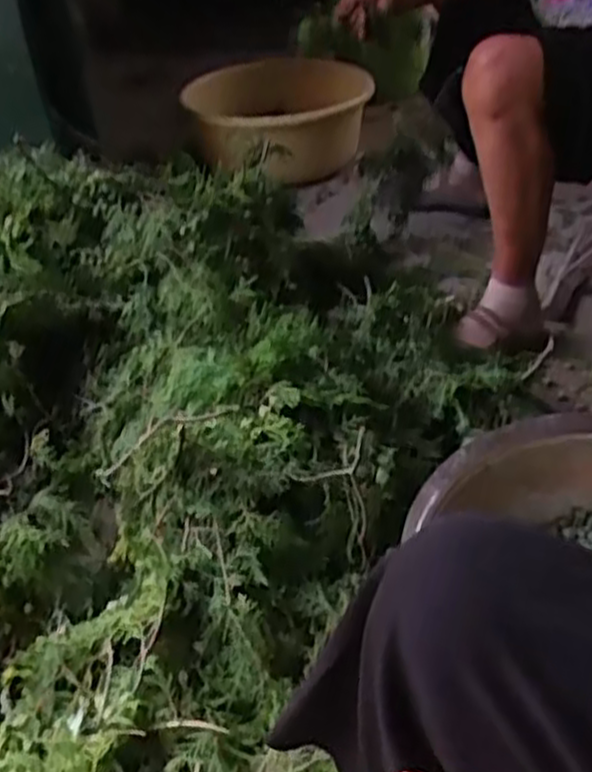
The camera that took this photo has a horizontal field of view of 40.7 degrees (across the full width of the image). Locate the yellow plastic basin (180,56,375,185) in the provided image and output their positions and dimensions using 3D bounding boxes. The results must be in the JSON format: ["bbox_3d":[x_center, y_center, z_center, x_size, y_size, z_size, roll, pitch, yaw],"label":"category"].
[{"bbox_3d":[-0.038,-0.617,1.814,0.401,0.185,0.441,-3,39,2],"label":"yellow plastic basin"}]

